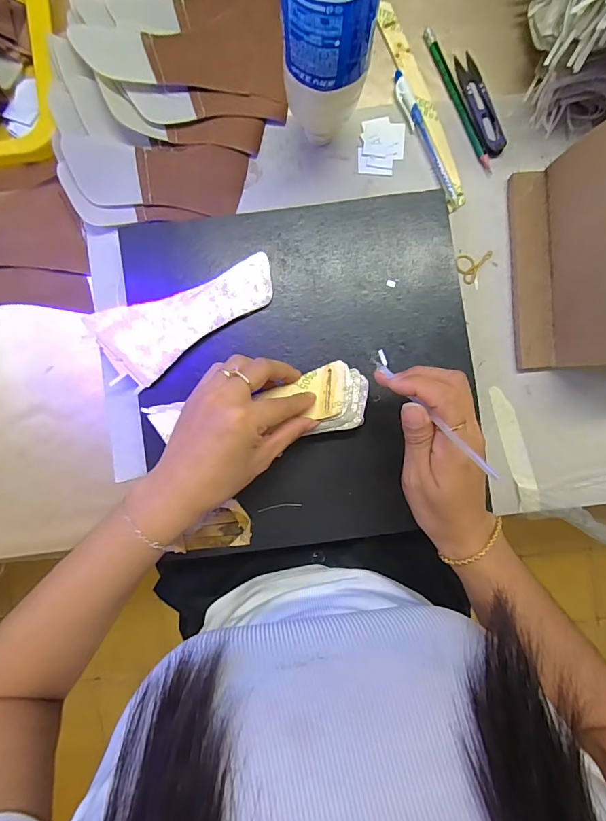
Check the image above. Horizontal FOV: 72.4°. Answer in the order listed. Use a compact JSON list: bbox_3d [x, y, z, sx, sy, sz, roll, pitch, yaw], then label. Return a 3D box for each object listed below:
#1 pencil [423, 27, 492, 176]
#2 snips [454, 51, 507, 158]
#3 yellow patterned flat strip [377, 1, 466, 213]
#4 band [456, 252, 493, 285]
[{"bbox_3d":[0.147,-0.293,0.392,0.011,0.005,0.147,-23,92,0],"label":"pencil"},{"bbox_3d":[0.168,-0.292,0.392,0.024,0.007,0.102,-17,92,0],"label":"snips"},{"bbox_3d":[0.114,-0.287,0.393,0.022,0.004,0.198,-22,91,0],"label":"yellow patterned flat strip"},{"bbox_3d":[0.160,-0.141,0.392,0.026,0.004,0.037,34,91,-1],"label":"band"}]

